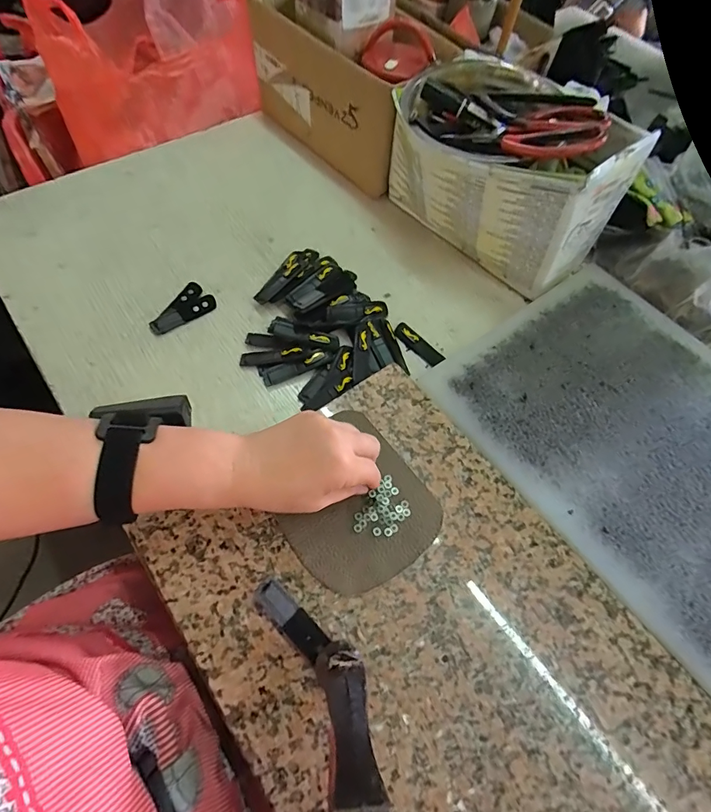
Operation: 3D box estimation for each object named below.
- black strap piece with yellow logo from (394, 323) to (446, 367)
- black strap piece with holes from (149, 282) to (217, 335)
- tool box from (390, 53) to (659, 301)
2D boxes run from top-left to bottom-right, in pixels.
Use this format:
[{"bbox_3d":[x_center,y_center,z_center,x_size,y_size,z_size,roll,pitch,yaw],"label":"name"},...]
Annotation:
[{"bbox_3d":[0.073,-0.072,0.493,0.023,0.009,0.068,-39,71,-21],"label":"black strap piece with yellow logo"},{"bbox_3d":[-0.208,-0.113,0.494,0.043,0.009,0.078,42,67,17],"label":"black strap piece with holes"},{"bbox_3d":[0.168,-0.277,0.514,0.167,0.166,0.265,-39,71,-21],"label":"tool box"}]

